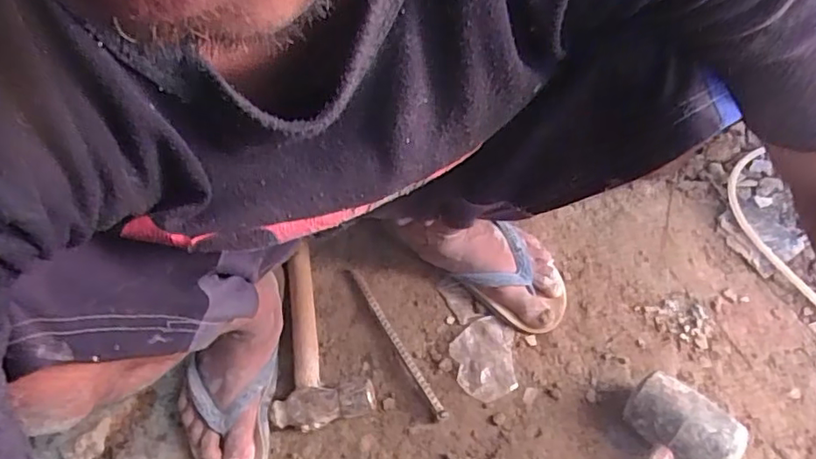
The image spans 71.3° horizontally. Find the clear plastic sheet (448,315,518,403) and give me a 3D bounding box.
[{"bbox_3d":[0.085,0.146,0.650,0.070,0.004,0.096,1,56,3],"label":"clear plastic sheet"}]

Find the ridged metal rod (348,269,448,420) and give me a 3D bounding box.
[{"bbox_3d":[-0.014,0.127,0.655,0.012,0.016,0.208,-27,59,-15],"label":"ridged metal rod"}]

